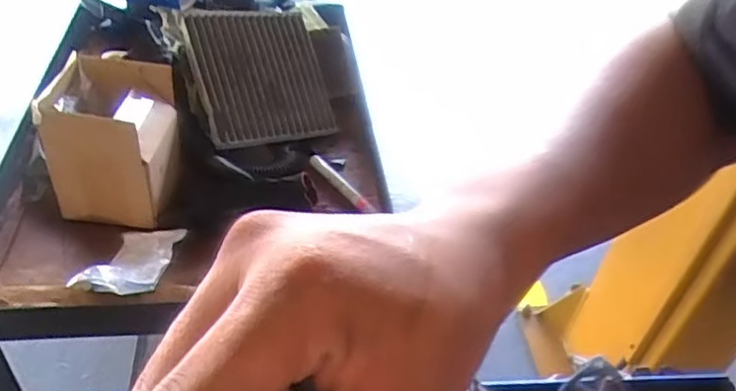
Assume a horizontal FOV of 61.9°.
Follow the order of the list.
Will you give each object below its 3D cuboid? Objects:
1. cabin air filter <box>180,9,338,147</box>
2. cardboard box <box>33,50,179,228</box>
[{"bbox_3d":[-0.135,-0.158,0.800,0.176,0.021,0.178,-14,86,-37],"label":"cabin air filter"},{"bbox_3d":[-0.280,-0.063,0.694,0.128,0.135,0.119,2,42,-4],"label":"cardboard box"}]

